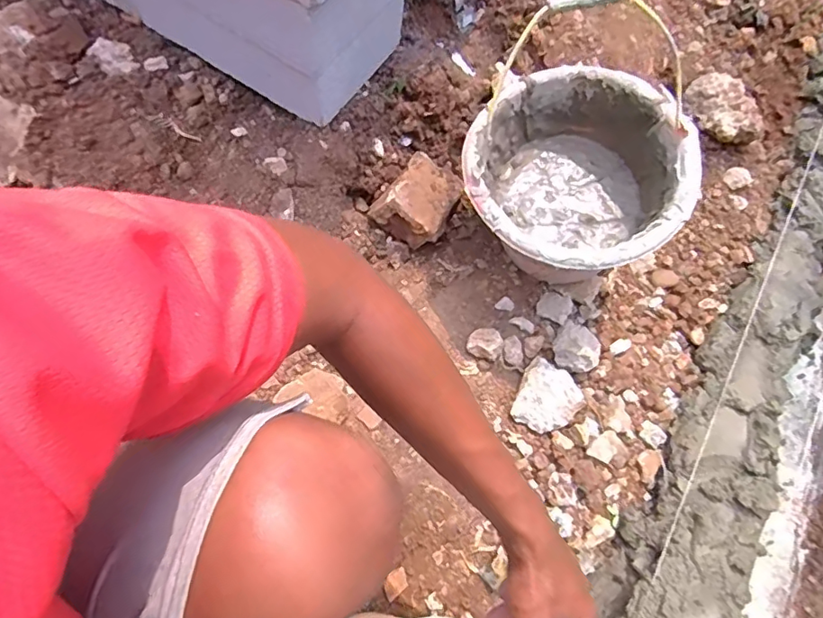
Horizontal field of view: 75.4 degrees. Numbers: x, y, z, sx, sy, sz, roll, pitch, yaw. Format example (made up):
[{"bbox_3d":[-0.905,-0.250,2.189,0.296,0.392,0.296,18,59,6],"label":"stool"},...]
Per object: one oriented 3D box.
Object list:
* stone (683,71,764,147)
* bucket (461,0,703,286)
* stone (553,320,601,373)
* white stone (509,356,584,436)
[{"bbox_3d":[0.514,-0.333,0.885,0.073,0.051,0.143,-8,71,-6],"label":"stone"},{"bbox_3d":[0.204,-0.155,0.744,0.264,0.229,0.273,1,70,-2],"label":"bucket"},{"bbox_3d":[0.242,0.051,0.753,0.067,0.045,0.080,29,71,8],"label":"stone"},{"bbox_3d":[0.191,0.122,0.734,0.084,0.032,0.097,27,71,7],"label":"white stone"}]

